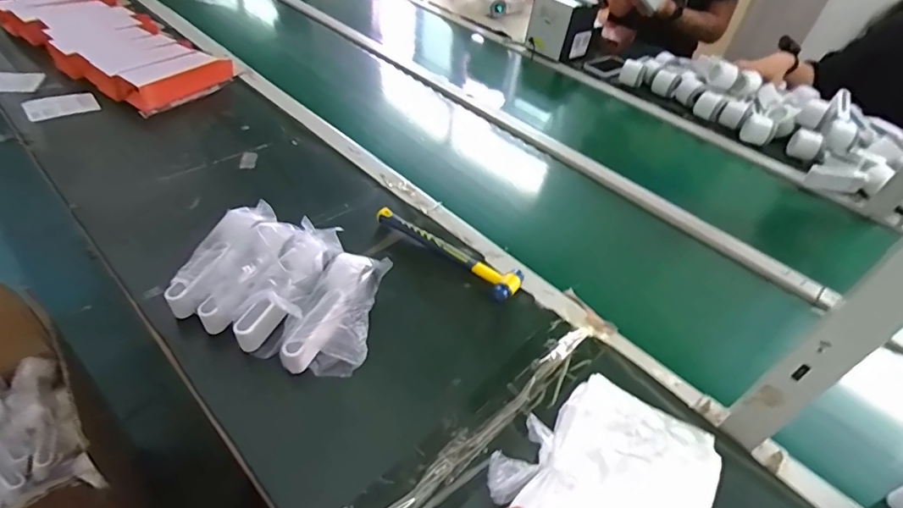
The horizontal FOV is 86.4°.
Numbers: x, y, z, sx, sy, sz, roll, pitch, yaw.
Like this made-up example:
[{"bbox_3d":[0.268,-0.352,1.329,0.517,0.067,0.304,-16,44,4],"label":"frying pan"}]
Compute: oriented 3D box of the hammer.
[{"bbox_3d":[-0.007,-0.009,0.714,0.242,0.023,0.057,31,49,22],"label":"hammer"}]

